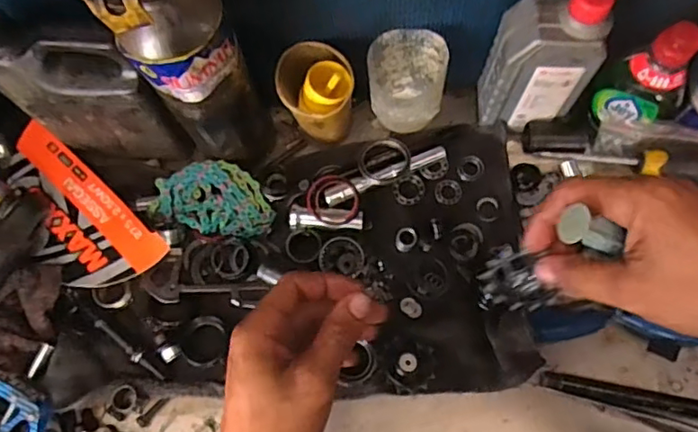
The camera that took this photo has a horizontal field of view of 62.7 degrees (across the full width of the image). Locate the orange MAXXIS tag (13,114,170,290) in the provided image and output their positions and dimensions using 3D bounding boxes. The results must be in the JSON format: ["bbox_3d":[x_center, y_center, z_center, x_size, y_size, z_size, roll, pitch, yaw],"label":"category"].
[{"bbox_3d":[-0.269,0.000,0.551,0.198,0.021,0.087,40,76,16],"label":"orange MAXXIS tag"}]

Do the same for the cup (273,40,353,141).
[{"bbox_3d":[-0.029,-0.112,0.545,0.066,0.088,0.073,0,69,3],"label":"cup"}]

